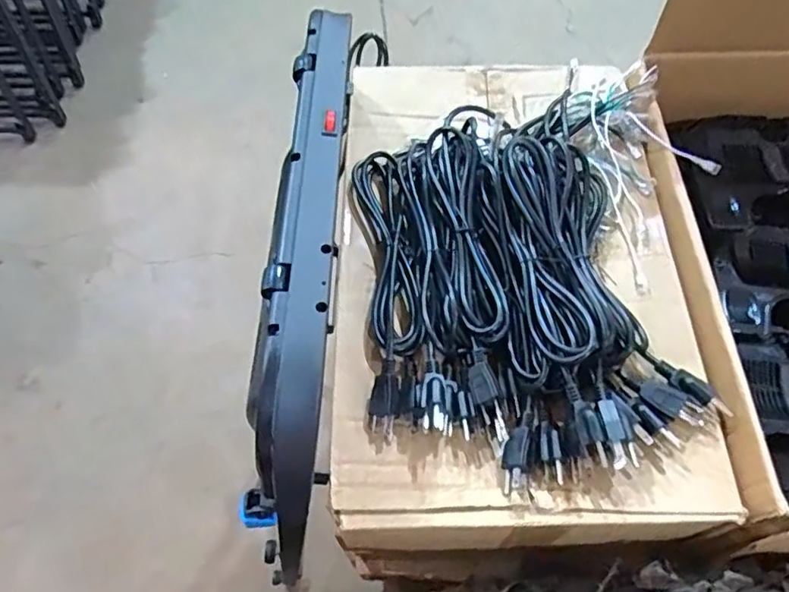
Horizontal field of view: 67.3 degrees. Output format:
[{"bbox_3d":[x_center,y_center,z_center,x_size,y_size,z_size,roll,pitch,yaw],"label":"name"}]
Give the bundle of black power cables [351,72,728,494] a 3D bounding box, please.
[{"bbox_3d":[0.116,-0.042,0.570,0.291,0.057,0.411,-4,60,-1],"label":"bundle of black power cables"}]

